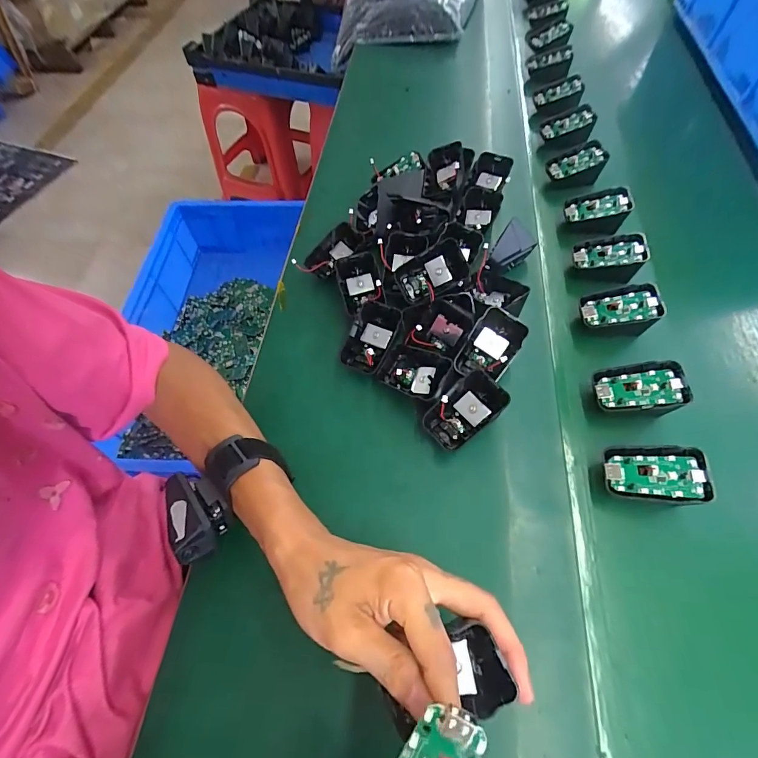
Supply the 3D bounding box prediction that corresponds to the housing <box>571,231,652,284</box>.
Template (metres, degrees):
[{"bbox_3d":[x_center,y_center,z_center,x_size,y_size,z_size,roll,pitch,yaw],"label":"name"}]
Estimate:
[{"bbox_3d":[0.251,-0.131,0.442,0.070,0.027,0.047,-8,64,18],"label":"housing"}]

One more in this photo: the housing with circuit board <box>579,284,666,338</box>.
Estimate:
[{"bbox_3d":[0.239,-0.066,0.403,0.069,0.027,0.044,-9,65,17],"label":"housing with circuit board"}]

